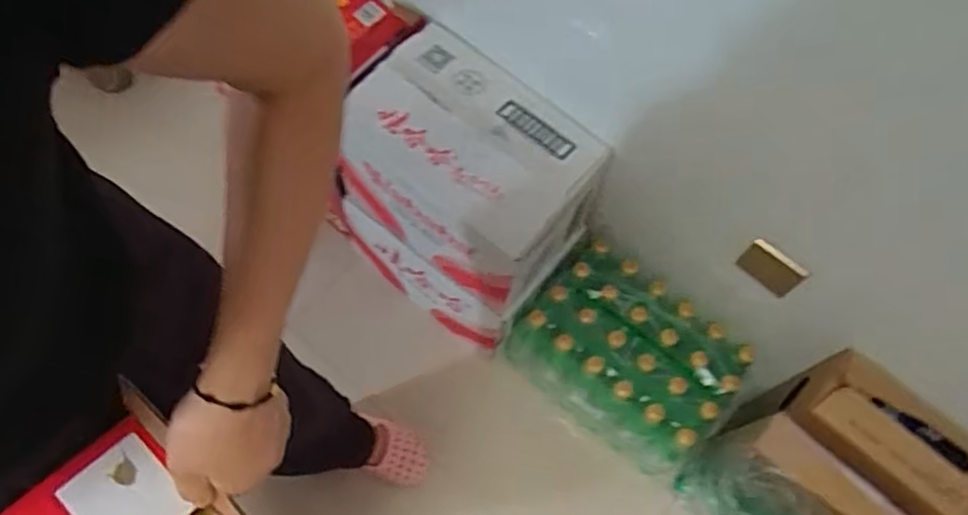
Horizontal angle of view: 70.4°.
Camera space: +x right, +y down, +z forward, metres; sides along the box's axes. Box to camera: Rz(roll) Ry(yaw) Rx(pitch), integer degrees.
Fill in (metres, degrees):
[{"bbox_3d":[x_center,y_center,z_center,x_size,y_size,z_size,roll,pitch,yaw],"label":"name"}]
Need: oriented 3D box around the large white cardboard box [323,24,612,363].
[{"bbox_3d":[-0.033,-0.102,1.240,0.405,0.441,0.293,36,69,13],"label":"large white cardboard box"}]

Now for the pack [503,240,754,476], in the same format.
[{"bbox_3d":[0.254,0.190,1.287,0.376,0.249,0.240,35,69,12],"label":"pack"}]

